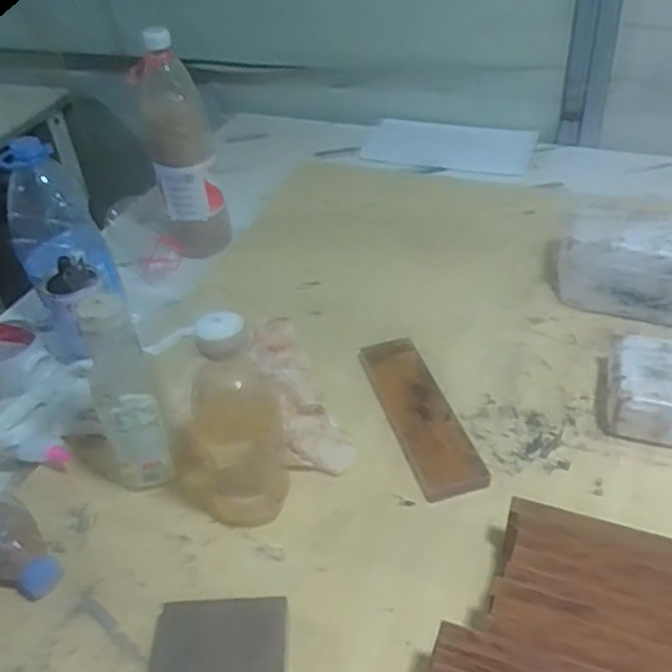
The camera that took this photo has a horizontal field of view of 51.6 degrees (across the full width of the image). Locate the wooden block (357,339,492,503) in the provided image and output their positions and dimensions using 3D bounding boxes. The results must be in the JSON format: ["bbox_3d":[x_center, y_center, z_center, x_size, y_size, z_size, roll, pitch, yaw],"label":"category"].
[{"bbox_3d":[0.085,0.078,0.733,0.065,0.021,0.219,-15,41,-10],"label":"wooden block"}]

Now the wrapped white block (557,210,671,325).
[{"bbox_3d":[0.368,-0.075,0.806,0.215,0.112,0.084,18,46,26],"label":"wrapped white block"}]

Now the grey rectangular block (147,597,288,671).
[{"bbox_3d":[-0.091,0.243,0.535,0.106,0.020,0.072,-4,40,3],"label":"grey rectangular block"}]

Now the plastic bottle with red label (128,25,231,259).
[{"bbox_3d":[-0.207,-0.233,0.925,0.087,0.293,0.071,-10,40,-4],"label":"plastic bottle with red label"}]

